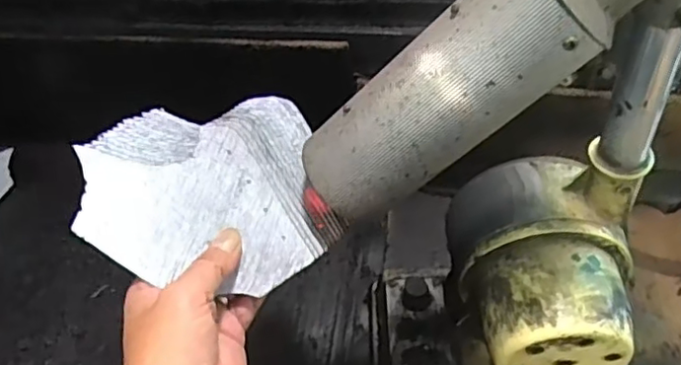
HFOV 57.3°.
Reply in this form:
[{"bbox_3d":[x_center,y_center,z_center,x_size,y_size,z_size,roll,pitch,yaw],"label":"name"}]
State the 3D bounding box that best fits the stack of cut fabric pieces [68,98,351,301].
[{"bbox_3d":[-0.080,0.007,0.384,0.143,0.026,0.117,-4,78,-13],"label":"stack of cut fabric pieces"}]

